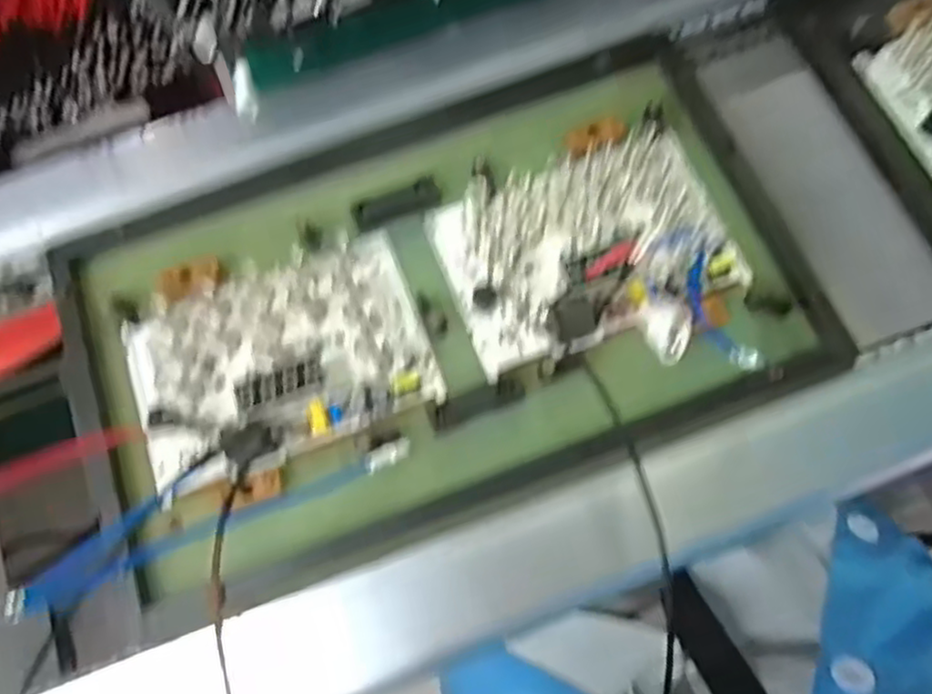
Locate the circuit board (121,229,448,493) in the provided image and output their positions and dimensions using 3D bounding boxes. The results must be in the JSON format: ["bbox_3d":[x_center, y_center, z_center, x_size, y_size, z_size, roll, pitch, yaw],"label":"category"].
[{"bbox_3d":[-0.089,0.005,0.337,0.137,0.023,0.091,-21,69,-8],"label":"circuit board"}]

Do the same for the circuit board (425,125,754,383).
[{"bbox_3d":[0.061,-0.050,0.349,0.138,0.020,0.091,-17,69,-7],"label":"circuit board"}]

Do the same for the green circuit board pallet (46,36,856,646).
[{"bbox_3d":[-0.016,-0.029,0.343,0.336,0.022,0.204,-19,69,-8],"label":"green circuit board pallet"}]

